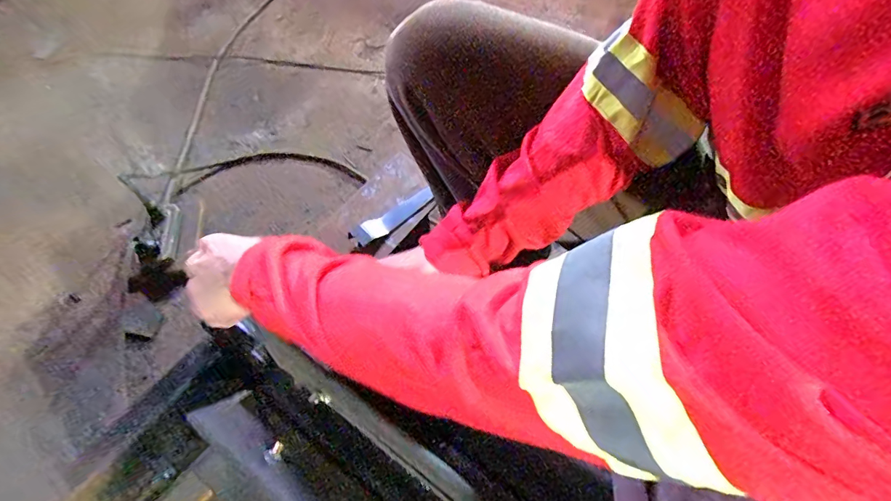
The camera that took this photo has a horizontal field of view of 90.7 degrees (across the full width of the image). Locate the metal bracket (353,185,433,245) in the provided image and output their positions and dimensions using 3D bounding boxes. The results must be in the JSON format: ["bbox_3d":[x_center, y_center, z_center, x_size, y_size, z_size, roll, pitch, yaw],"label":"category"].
[{"bbox_3d":[-0.065,-0.047,0.576,0.121,0.010,0.028,-36,63,-17],"label":"metal bracket"}]

